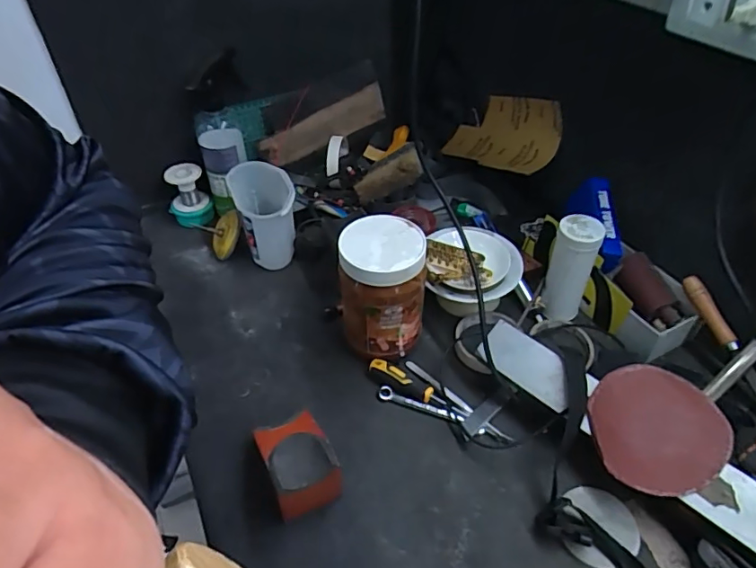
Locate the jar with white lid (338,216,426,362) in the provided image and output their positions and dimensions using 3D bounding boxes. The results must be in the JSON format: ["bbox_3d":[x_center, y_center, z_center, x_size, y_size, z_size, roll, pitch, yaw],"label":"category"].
[{"bbox_3d":[0.005,0.014,0.600,0.090,0.161,0.084,0,44,0],"label":"jar with white lid"}]

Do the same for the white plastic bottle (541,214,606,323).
[{"bbox_3d":[0.233,-0.017,0.630,0.049,0.132,0.045,18,47,18],"label":"white plastic bottle"}]

